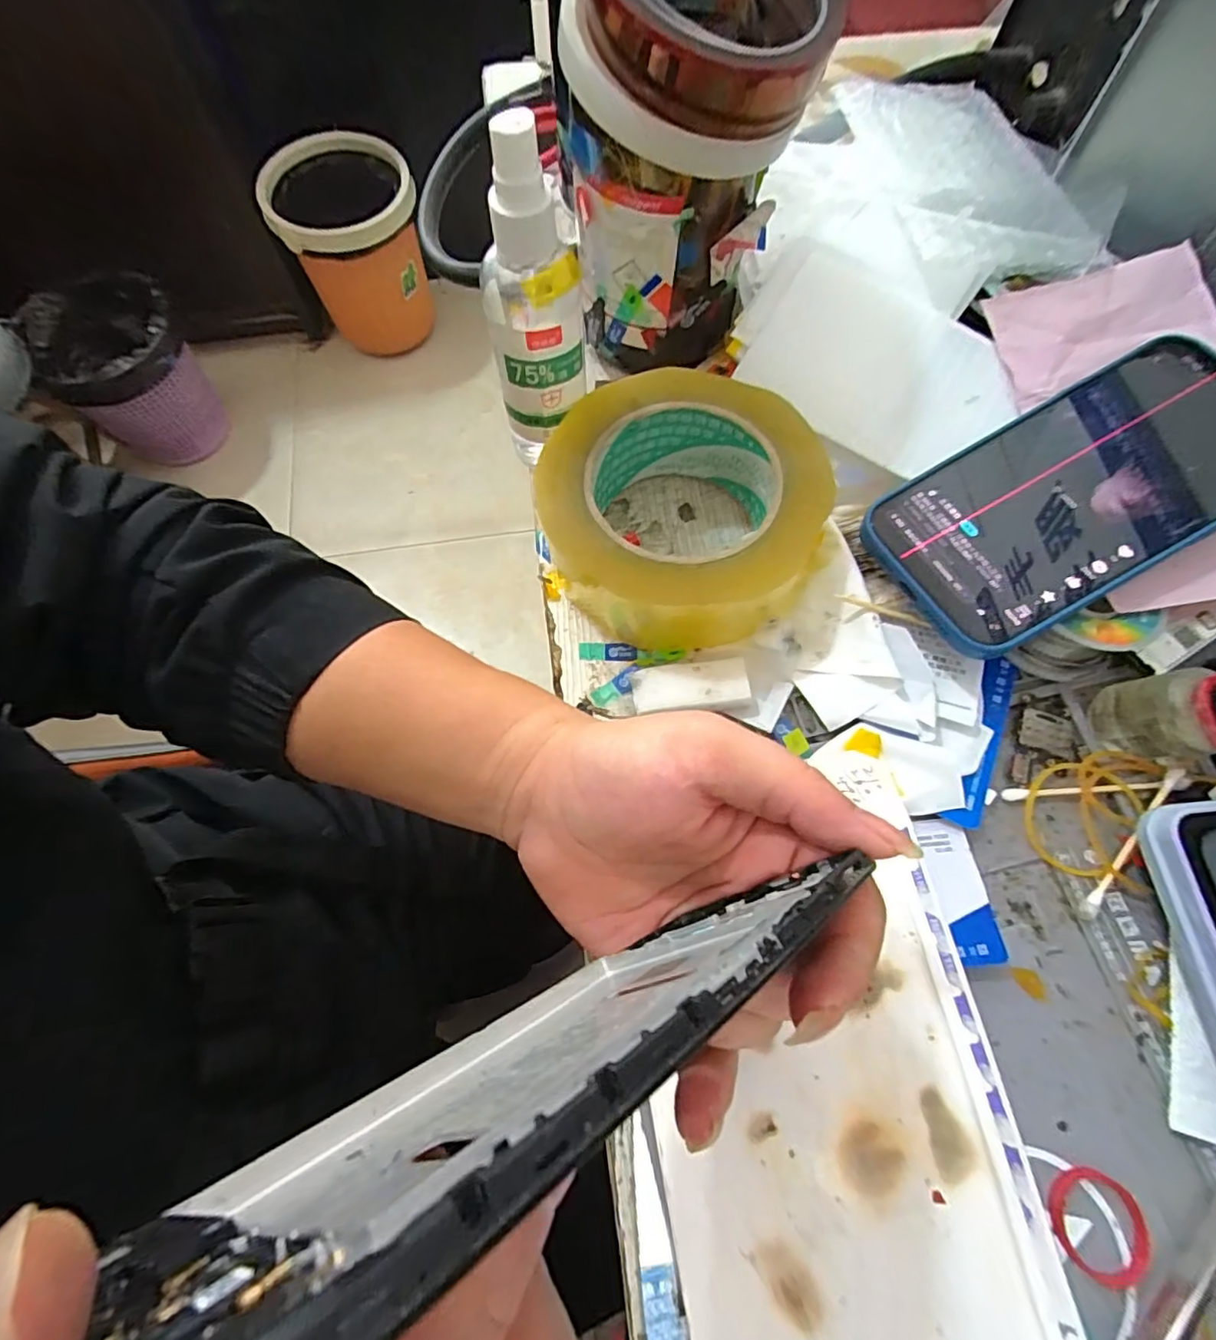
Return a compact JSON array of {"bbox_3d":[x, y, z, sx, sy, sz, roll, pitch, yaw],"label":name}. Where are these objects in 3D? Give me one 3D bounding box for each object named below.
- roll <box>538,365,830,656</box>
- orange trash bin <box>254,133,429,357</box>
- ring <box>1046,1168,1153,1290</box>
[{"bbox_3d":[0.033,-0.074,0.266,0.114,0.051,0.115,0,70,0],"label":"roll"},{"bbox_3d":[-0.490,-0.820,1.190,0.249,0.325,0.228,0,70,0],"label":"orange trash bin"},{"bbox_3d":[0.162,0.183,0.193,0.030,0.005,0.029,0,70,0],"label":"ring"}]

